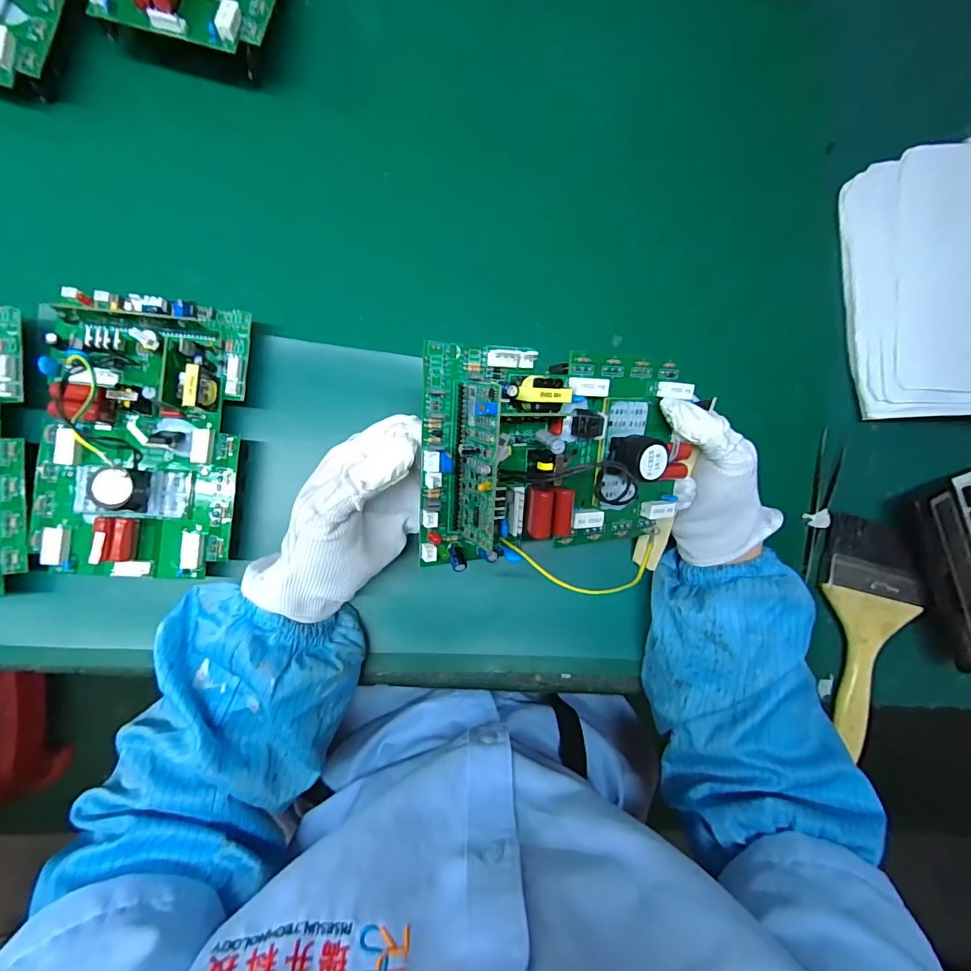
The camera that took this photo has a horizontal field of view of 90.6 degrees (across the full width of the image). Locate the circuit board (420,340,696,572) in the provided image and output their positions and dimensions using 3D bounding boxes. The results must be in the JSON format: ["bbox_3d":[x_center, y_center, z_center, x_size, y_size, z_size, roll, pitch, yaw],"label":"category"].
[{"bbox_3d":[0.051,-0.011,0.269,0.170,0.036,0.120,-4,104,-25],"label":"circuit board"}]

